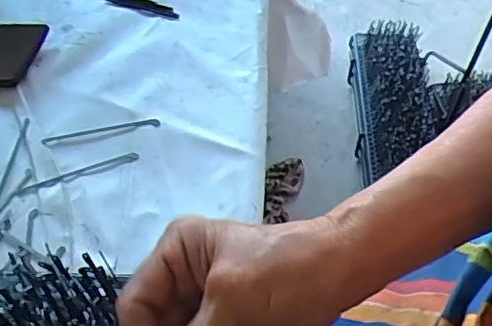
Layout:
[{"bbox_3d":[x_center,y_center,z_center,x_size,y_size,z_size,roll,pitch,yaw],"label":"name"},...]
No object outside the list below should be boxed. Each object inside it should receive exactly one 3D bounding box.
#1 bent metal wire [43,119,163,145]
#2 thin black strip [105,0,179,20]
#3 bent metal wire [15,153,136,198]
[{"bbox_3d":[-0.138,-0.030,0.549,0.110,0.006,0.009,-8,53,-6],"label":"bent metal wire"},{"bbox_3d":[-0.136,-0.187,0.674,0.125,0.004,0.024,16,54,12],"label":"thin black strip"},{"bbox_3d":[-0.154,0.009,0.523,0.112,0.004,0.009,-18,54,-13],"label":"bent metal wire"}]

